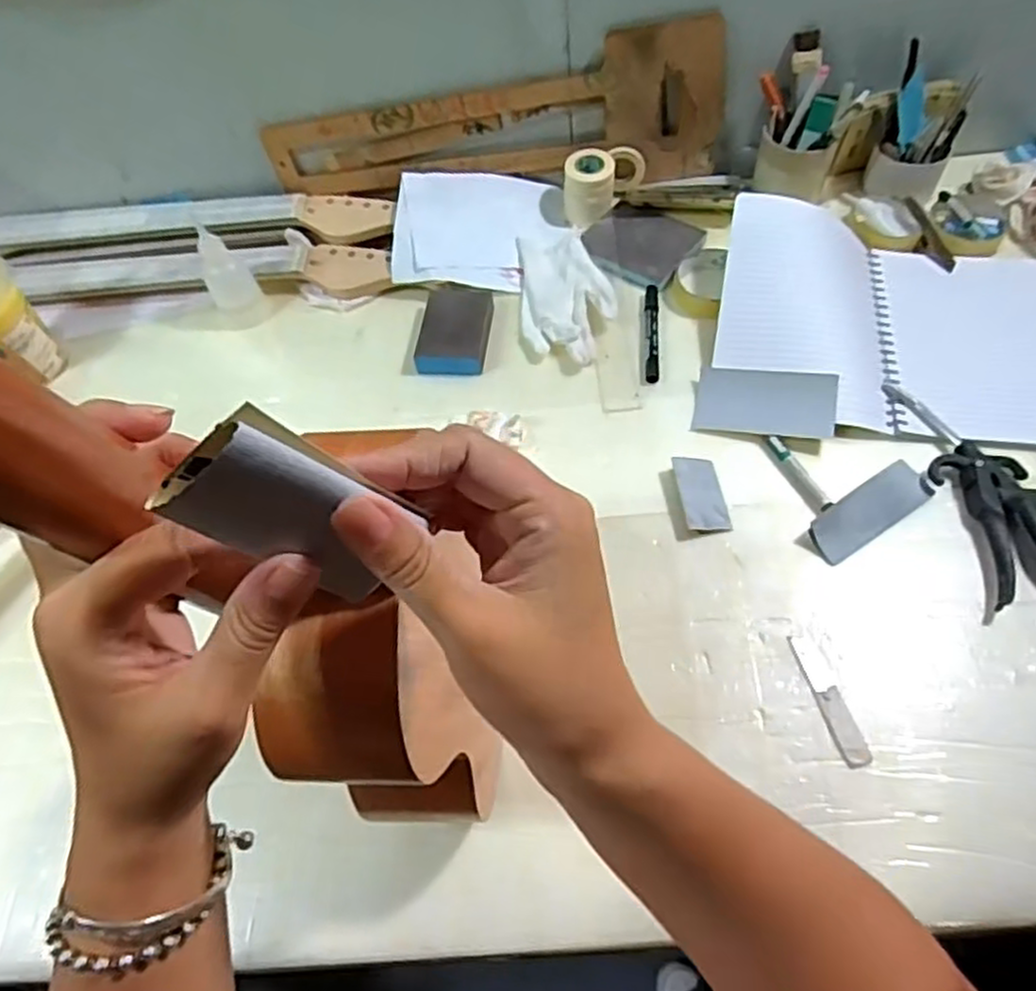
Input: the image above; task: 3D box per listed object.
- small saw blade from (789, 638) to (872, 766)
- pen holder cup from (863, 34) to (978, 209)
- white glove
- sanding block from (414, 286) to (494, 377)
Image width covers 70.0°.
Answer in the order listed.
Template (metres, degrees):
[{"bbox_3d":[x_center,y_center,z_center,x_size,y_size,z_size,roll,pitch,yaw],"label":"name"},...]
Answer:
[{"bbox_3d":[0.236,0.155,0.564,0.020,0.005,0.103,-17,58,-4],"label":"small saw blade"},{"bbox_3d":[0.435,-0.393,0.801,0.085,0.116,0.099,17,62,16],"label":"pen holder cup"},{"bbox_3d":[0.052,-0.220,0.796,0.096,0.019,0.192,-4,58,4],"label":"white glove"},{"bbox_3d":[-0.066,-0.176,0.777,0.070,0.023,0.106,5,59,10],"label":"sanding block"}]

